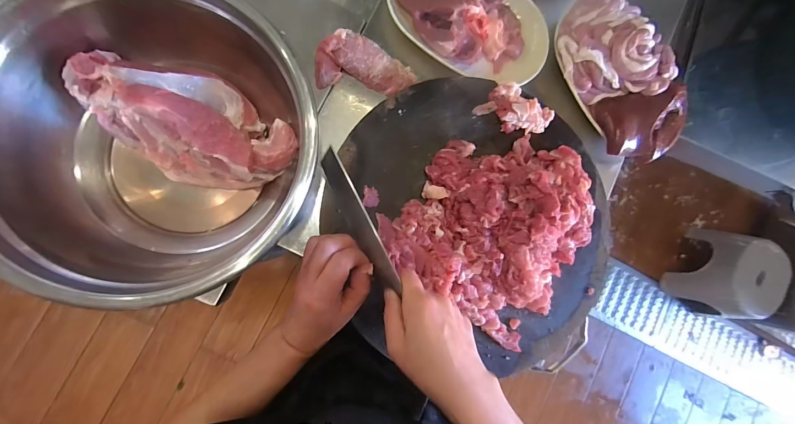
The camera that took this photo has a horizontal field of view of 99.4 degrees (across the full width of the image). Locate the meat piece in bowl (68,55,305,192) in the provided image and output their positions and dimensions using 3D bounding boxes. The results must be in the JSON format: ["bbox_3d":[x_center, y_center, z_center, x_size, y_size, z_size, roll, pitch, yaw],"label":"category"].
[{"bbox_3d":[-0.206,-0.085,0.342,0.199,0.078,0.102,10,85,-8],"label":"meat piece in bowl"}]

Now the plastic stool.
[{"bbox_3d":[1.188,0.226,1.239,0.214,0.260,0.294,14,85,-8],"label":"plastic stool"}]

